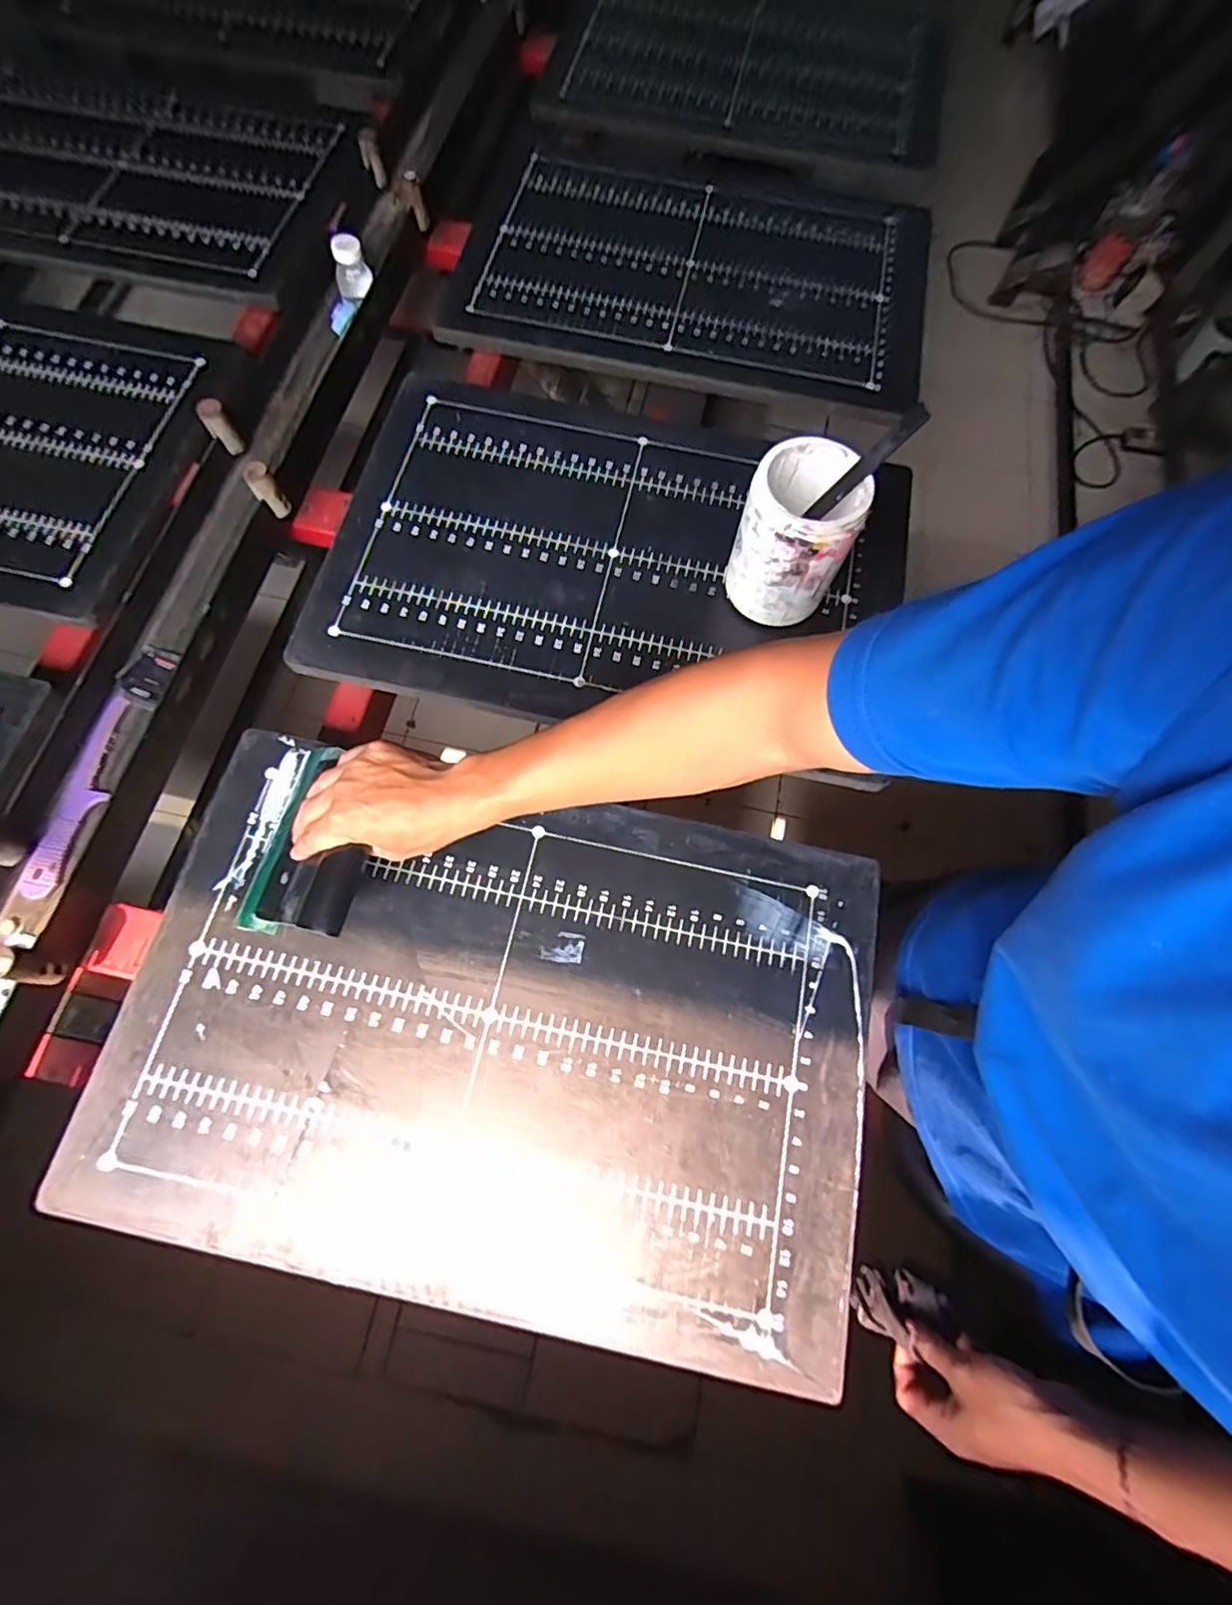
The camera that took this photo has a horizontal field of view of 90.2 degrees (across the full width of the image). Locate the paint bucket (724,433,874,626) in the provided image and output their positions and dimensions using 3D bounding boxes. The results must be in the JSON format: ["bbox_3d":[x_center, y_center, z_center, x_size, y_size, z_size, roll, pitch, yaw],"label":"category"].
[{"bbox_3d":[0.163,-0.244,0.576,0.095,0.141,0.100,1,70,-2],"label":"paint bucket"}]

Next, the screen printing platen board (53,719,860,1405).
[{"bbox_3d":[-0.090,0.177,0.500,0.583,0.021,0.387,12,70,2],"label":"screen printing platen board"}]

